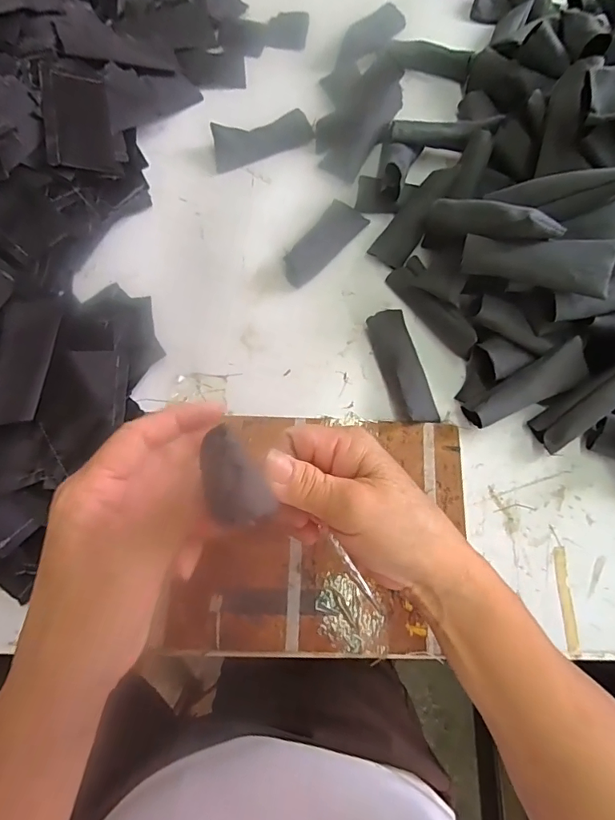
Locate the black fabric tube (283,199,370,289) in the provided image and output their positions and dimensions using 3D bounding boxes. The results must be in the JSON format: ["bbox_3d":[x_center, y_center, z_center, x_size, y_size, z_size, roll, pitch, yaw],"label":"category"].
[{"bbox_3d":[0.014,-0.162,0.446,0.038,0.007,0.096,40,75,10],"label":"black fabric tube"}]

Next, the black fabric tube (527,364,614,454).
[{"bbox_3d":[0.228,-0.008,0.364,0.103,0.017,0.030,-44,80,25],"label":"black fabric tube"}]

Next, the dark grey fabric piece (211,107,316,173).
[{"bbox_3d":[-0.048,-0.286,0.480,0.105,0.019,0.035,-18,73,-8],"label":"dark grey fabric piece"}]

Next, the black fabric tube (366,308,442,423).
[{"bbox_3d":[0.084,-0.040,0.398,0.034,0.027,0.105,-14,73,-7],"label":"black fabric tube"}]

